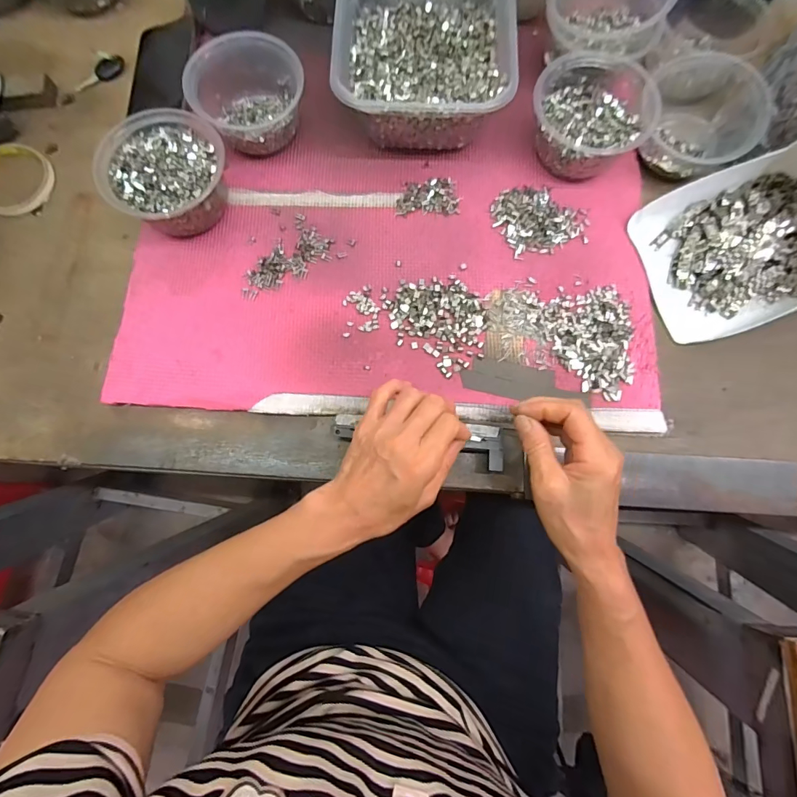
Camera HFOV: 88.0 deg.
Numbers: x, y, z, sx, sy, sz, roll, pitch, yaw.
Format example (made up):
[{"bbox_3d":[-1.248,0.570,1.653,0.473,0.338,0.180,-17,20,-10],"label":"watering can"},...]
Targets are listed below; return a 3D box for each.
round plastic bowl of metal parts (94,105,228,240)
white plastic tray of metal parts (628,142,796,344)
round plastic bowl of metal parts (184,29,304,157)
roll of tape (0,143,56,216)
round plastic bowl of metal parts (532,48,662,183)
[{"bbox_3d":[-0.224,-0.221,0.412,0.114,0.061,0.117,0,78,1],"label":"round plastic bowl of metal parts"},{"bbox_3d":[0.342,-0.152,0.386,0.179,0.088,0.150,-21,79,-3],"label":"white plastic tray of metal parts"},{"bbox_3d":[-0.152,-0.309,0.427,0.113,0.069,0.095,-21,79,-3],"label":"round plastic bowl of metal parts"},{"bbox_3d":[-0.424,-0.241,0.452,0.085,0.009,0.081,0,78,1],"label":"roll of tape"},{"bbox_3d":[0.195,-0.285,0.420,0.113,0.058,0.111,0,78,1],"label":"round plastic bowl of metal parts"}]

